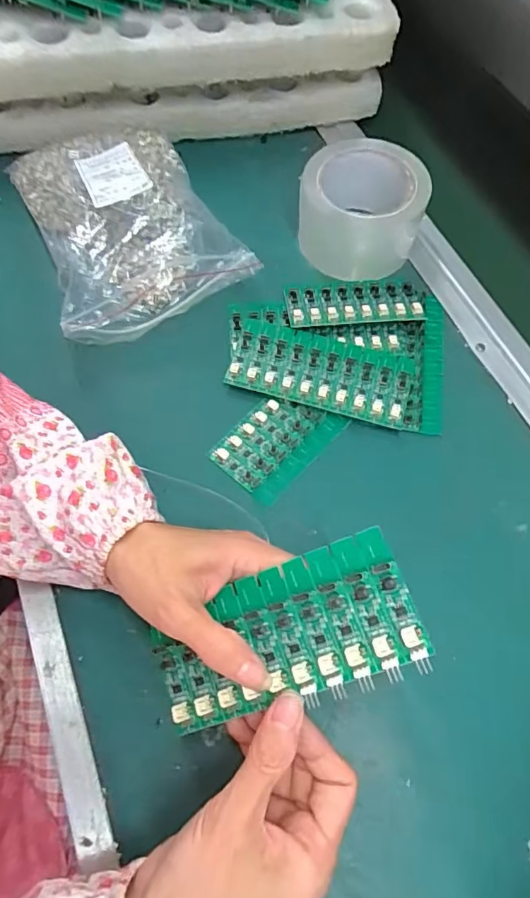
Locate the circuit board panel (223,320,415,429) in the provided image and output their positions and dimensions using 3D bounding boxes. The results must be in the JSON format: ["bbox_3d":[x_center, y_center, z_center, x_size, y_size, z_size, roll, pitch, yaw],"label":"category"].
[{"bbox_3d":[0.044,-0.061,0.392,0.141,0.011,0.063,14,65,5],"label":"circuit board panel"}]

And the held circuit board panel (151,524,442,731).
[{"bbox_3d":[0.007,0.097,0.254,0.138,0.008,0.067,-28,66,14],"label":"held circuit board panel"}]

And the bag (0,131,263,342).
[{"bbox_3d":[-0.126,-0.203,0.433,0.160,0.046,0.234,-26,68,-13],"label":"bag"}]

